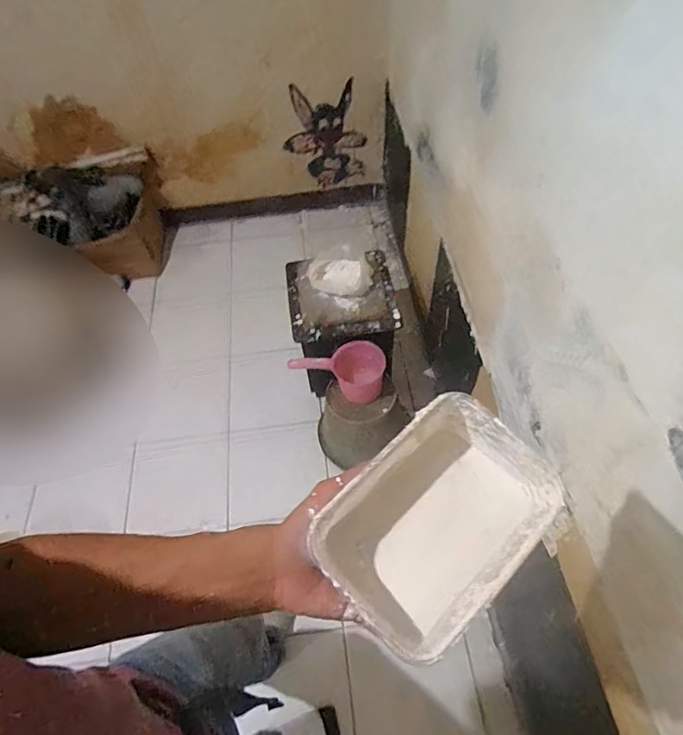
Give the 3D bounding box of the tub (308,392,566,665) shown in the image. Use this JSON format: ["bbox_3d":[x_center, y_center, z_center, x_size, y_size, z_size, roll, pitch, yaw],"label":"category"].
[{"bbox_3d":[0.071,0.114,0.363,0.165,0.069,0.114,-39,63,-20],"label":"tub"}]

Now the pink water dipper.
[{"bbox_3d":[-0.004,0.002,1.368,0.246,0.140,0.113,9,58,9],"label":"pink water dipper"}]

